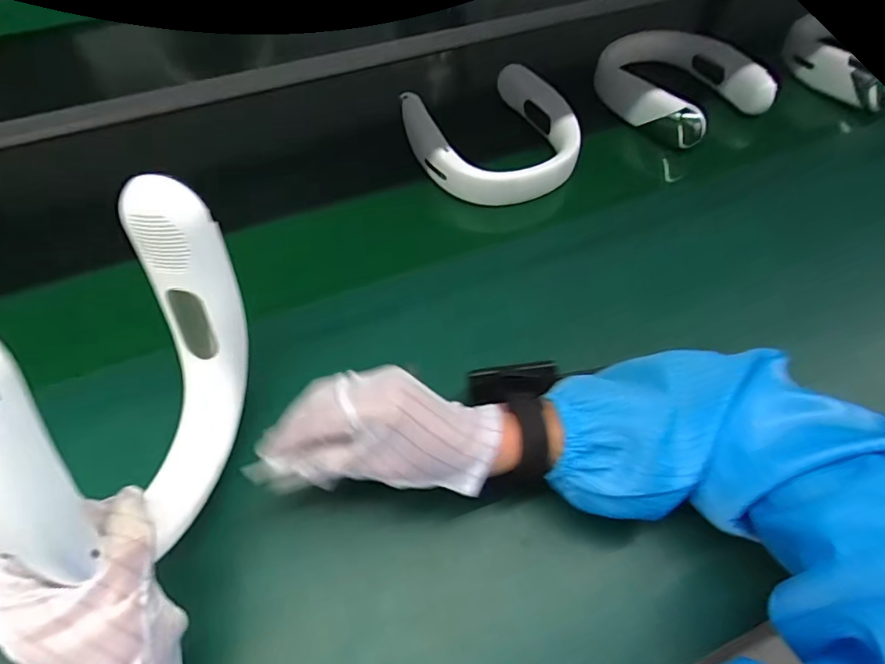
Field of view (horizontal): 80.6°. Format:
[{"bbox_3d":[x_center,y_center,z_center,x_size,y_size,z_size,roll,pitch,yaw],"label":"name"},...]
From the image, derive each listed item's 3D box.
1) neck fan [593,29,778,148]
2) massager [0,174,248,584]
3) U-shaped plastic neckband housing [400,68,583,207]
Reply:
[{"bbox_3d":[0.291,-0.311,0.663,0.149,0.065,0.191,-23,59,-16],"label":"neck fan"},{"bbox_3d":[-0.175,0.043,0.303,0.043,0.217,0.209,6,37,4],"label":"massager"},{"bbox_3d":[0.059,-0.228,0.607,0.177,0.047,0.191,-18,58,-12],"label":"U-shaped plastic neckband housing"}]

